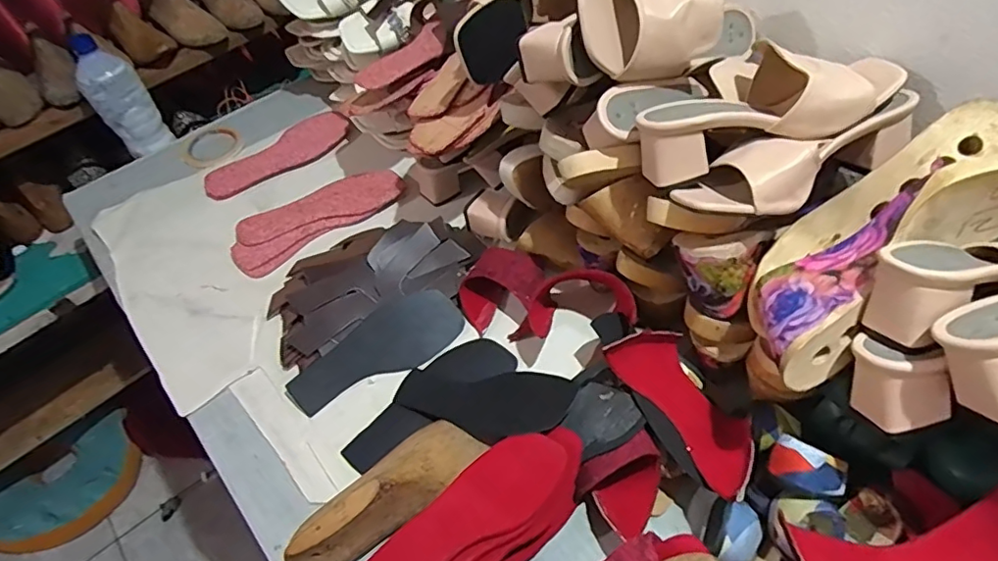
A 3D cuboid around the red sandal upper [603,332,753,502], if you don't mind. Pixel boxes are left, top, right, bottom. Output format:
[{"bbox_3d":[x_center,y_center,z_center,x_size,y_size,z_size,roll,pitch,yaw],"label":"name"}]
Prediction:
[{"bbox_3d":[0.180,0.118,0.535,0.082,0.061,0.165,-33,74,-18],"label":"red sandal upper"}]

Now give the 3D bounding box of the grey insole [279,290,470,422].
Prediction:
[{"bbox_3d":[-0.143,0.085,0.663,0.207,0.007,0.082,-35,81,-13],"label":"grey insole"}]

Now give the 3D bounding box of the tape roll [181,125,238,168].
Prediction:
[{"bbox_3d":[-0.483,-0.225,0.938,0.095,0.010,0.095,-3,53,4],"label":"tape roll"}]

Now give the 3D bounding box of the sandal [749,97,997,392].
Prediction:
[{"bbox_3d":[0.302,-0.032,0.449,0.266,0.084,0.124,-43,58,1],"label":"sandal"}]

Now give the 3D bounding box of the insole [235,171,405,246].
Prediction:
[{"bbox_3d":[-0.260,-0.111,0.820,0.235,0.014,0.082,-21,50,-10],"label":"insole"}]

